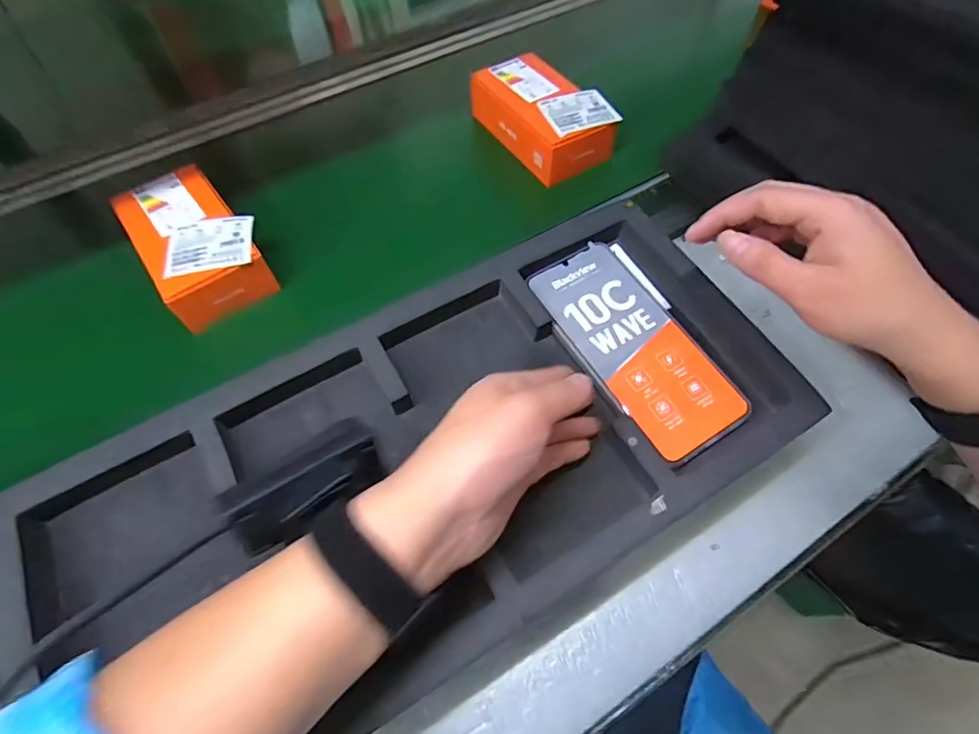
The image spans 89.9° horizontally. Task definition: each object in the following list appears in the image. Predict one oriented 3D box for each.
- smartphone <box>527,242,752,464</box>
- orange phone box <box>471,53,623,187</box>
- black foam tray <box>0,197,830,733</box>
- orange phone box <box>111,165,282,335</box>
[{"bbox_3d":[0.103,-0.018,0.355,0.078,0.016,0.168,-28,62,-14],"label":"smartphone"},{"bbox_3d":[0.068,-0.330,0.644,0.112,0.052,0.198,-29,62,-14],"label":"orange phone box"},{"bbox_3d":[-0.036,0.056,0.316,0.482,0.044,0.224,-28,62,-14],"label":"black foam tray"},{"bbox_3d":[-0.319,-0.136,0.535,0.112,0.055,0.192,-34,63,-17],"label":"orange phone box"}]

